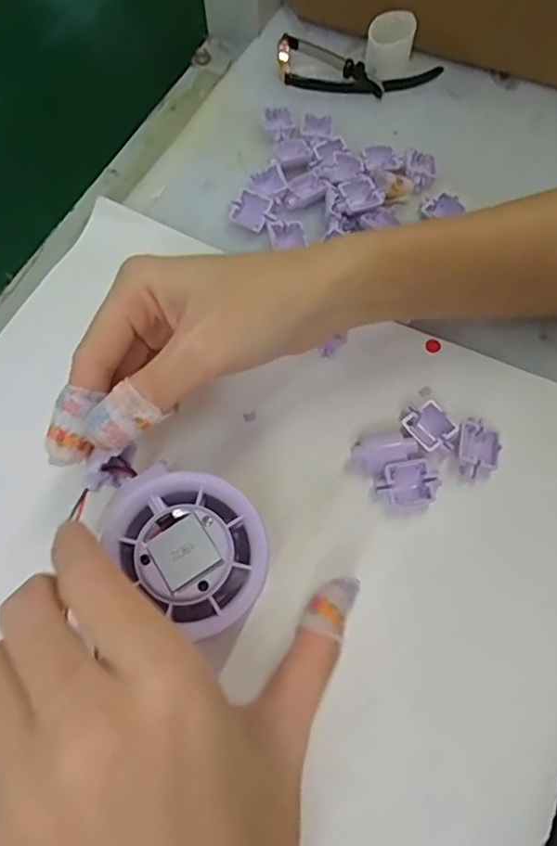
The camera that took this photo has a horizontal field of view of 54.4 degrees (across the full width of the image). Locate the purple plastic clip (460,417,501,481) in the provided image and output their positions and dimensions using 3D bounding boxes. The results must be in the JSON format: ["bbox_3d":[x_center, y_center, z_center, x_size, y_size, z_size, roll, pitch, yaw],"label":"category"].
[{"bbox_3d":[0.092,0.013,0.254,0.017,0.012,0.029,9,68,3],"label":"purple plastic clip"}]

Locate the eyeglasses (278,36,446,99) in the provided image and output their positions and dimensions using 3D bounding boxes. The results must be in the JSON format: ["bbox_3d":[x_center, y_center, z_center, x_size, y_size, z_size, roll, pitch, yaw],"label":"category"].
[{"bbox_3d":[0.052,-0.229,0.348,0.104,0.016,0.029,6,68,2],"label":"eyeglasses"}]

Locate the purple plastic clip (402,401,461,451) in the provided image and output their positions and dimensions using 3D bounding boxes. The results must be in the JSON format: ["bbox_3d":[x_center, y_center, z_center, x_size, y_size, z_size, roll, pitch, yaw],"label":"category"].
[{"bbox_3d":[0.071,0.003,0.258,0.020,0.011,0.025,-40,74,-15],"label":"purple plastic clip"}]

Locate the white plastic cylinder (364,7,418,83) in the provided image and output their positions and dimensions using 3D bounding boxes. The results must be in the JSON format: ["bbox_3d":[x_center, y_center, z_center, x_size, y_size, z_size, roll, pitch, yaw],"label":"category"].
[{"bbox_3d":[0.071,-0.243,0.347,0.028,0.028,0.033,15,69,6],"label":"white plastic cylinder"}]

